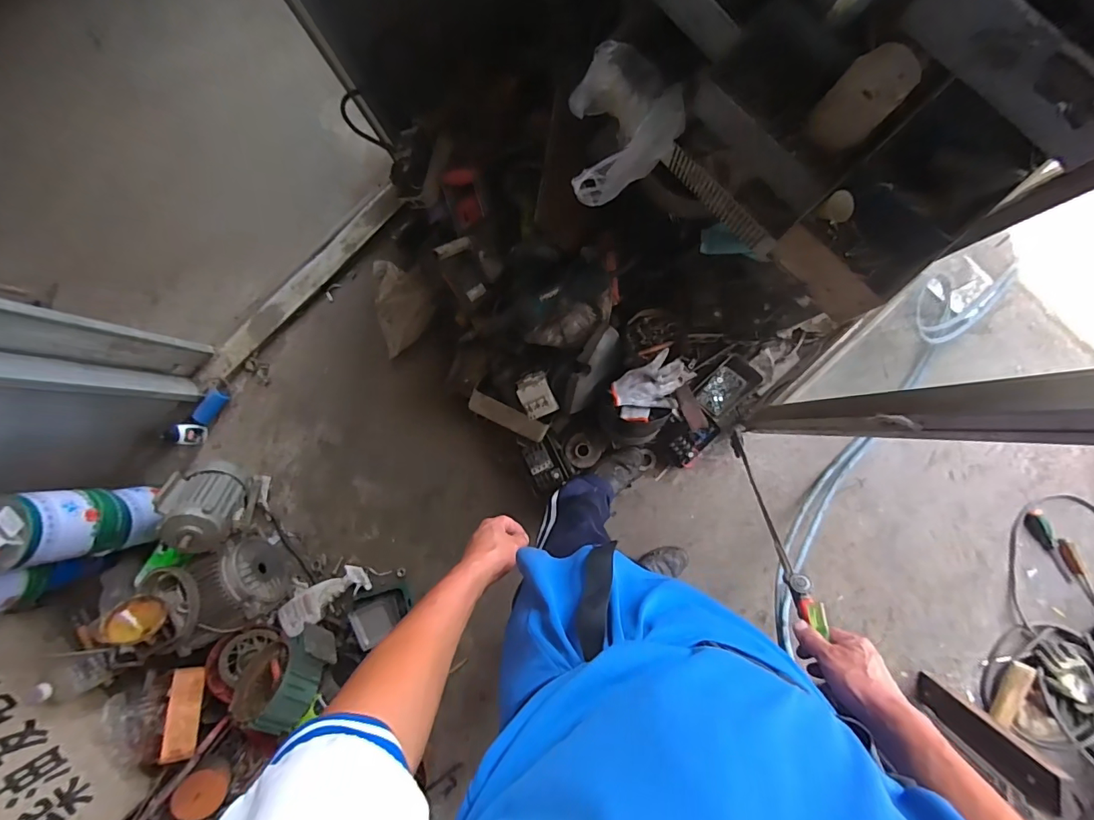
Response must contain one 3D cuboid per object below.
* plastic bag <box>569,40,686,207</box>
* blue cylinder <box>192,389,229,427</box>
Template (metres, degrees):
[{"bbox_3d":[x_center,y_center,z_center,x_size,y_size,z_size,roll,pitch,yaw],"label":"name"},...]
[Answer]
[{"bbox_3d":[0.132,-0.464,0.765,0.179,0.097,0.253,-2,88,3],"label":"plastic bag"},{"bbox_3d":[-1.007,-0.010,1.395,0.050,0.054,0.118,37,90,4],"label":"blue cylinder"}]

